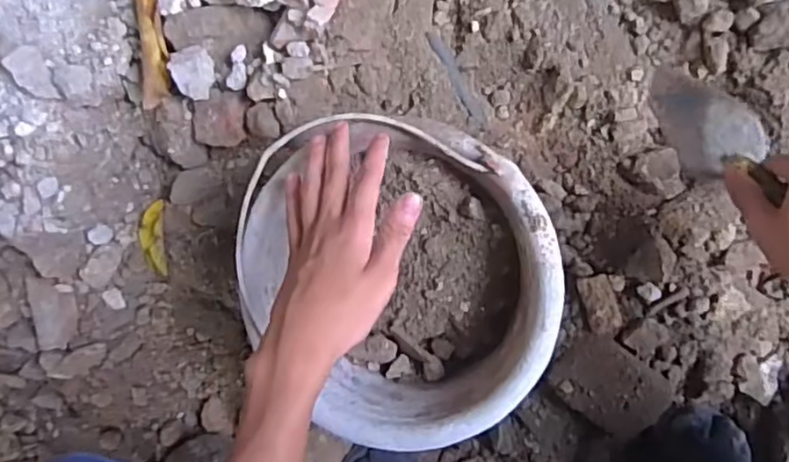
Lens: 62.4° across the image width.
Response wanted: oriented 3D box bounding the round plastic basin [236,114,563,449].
[{"bbox_3d":[-0.003,0.039,0.529,0.247,0.100,0.232,10,88,6],"label":"round plastic basin"}]

